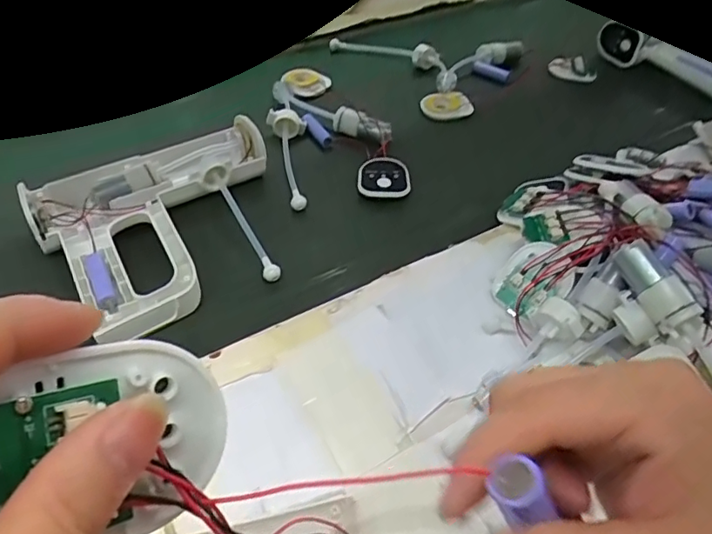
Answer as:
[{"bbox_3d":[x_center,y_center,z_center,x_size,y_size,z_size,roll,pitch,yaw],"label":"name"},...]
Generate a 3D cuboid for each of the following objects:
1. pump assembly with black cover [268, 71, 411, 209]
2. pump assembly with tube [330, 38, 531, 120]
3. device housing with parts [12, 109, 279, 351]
[{"bbox_3d":[-0.030,-0.151,0.611,0.115,0.025,0.243,-10,49,-12],"label":"pump assembly with black cover"},{"bbox_3d":[0.102,-0.264,0.718,0.179,0.033,0.195,-33,57,-29],"label":"pump assembly with tube"},{"bbox_3d":[-0.151,-0.044,0.492,0.210,0.035,0.183,-27,54,-26],"label":"device housing with parts"}]

